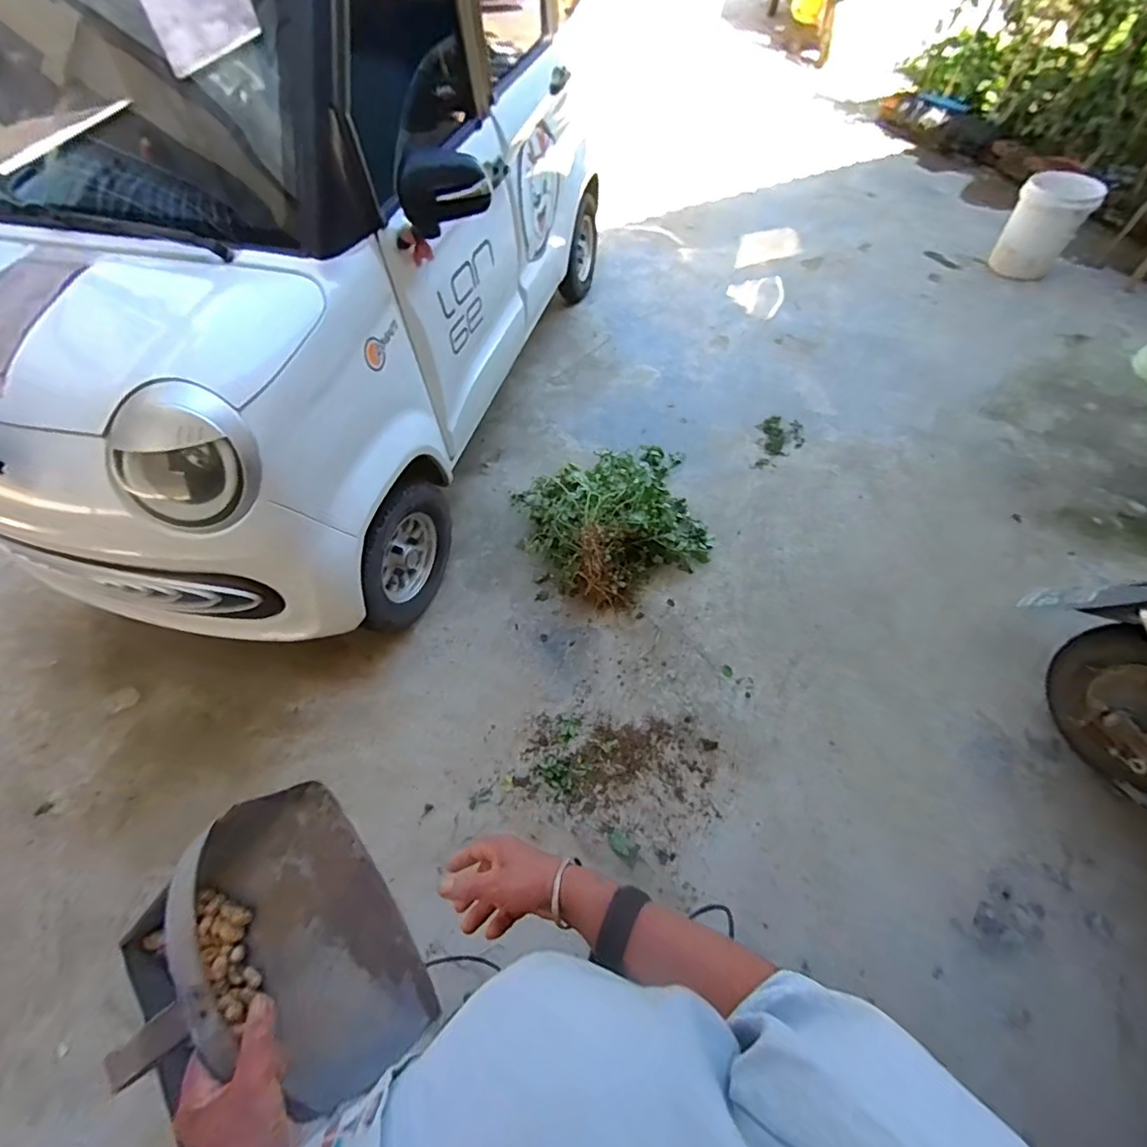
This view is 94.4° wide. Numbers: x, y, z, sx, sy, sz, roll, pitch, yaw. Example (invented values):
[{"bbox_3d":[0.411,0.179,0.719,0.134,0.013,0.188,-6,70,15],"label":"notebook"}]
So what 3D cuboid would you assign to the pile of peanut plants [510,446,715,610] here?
[{"bbox_3d":[0.168,-0.244,1.823,0.652,0.312,0.594,-23,59,-12],"label":"pile of peanut plants"}]

